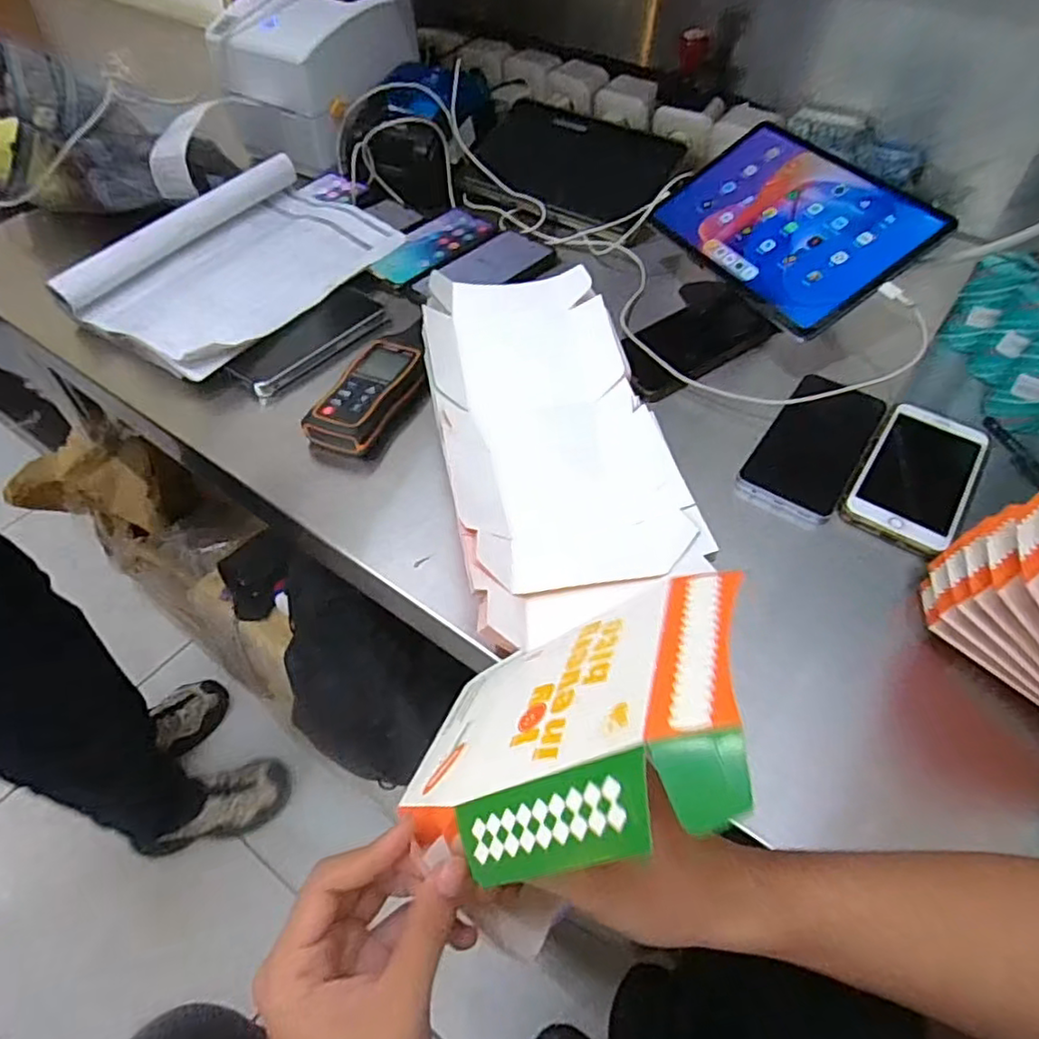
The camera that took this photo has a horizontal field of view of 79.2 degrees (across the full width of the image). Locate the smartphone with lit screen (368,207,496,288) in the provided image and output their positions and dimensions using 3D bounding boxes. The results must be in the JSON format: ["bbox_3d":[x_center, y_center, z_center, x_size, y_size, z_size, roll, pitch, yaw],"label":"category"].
[{"bbox_3d":[-0.103,-0.315,0.722,0.070,0.014,0.172,30,57,21],"label":"smartphone with lit screen"}]

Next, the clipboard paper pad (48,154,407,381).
[{"bbox_3d":[-0.282,-0.270,0.643,0.190,0.043,0.297,26,55,18],"label":"clipboard paper pad"}]

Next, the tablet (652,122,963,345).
[{"bbox_3d":[0.258,-0.292,0.612,0.155,0.013,0.243,-38,57,8],"label":"tablet"}]

